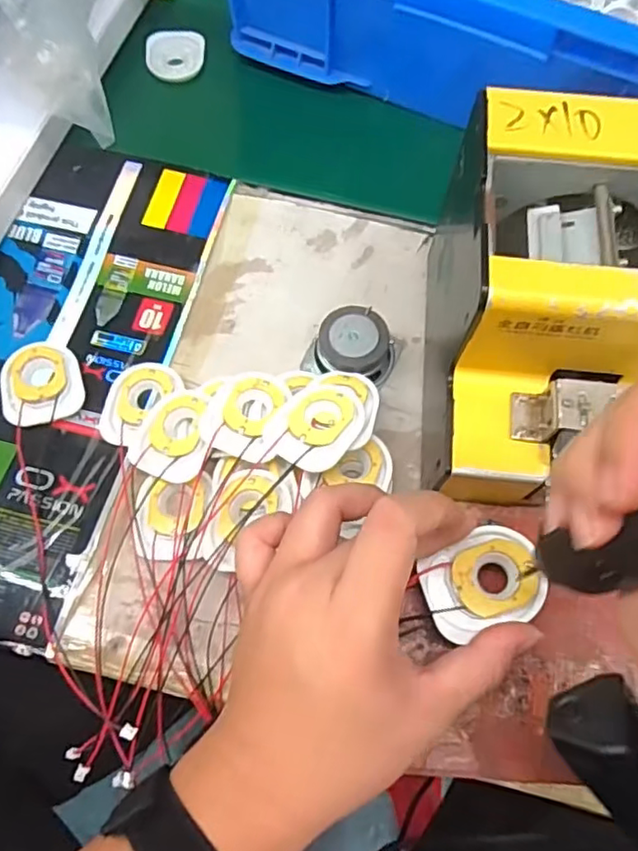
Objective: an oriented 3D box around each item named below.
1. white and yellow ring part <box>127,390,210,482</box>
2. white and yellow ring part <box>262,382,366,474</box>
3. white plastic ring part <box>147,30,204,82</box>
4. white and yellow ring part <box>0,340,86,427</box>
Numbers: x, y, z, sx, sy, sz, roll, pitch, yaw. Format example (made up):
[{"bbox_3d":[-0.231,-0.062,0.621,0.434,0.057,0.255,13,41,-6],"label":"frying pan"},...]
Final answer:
[{"bbox_3d":[-0.085,0.005,0.363,0.048,0.011,0.055,25,77,22],"label":"white and yellow ring part"},{"bbox_3d":[-0.002,-0.001,0.349,0.049,0.010,0.056,32,71,12],"label":"white and yellow ring part"},{"bbox_3d":[-0.124,-0.319,0.520,0.047,0.012,0.052,-2,68,-1],"label":"white plastic ring part"},{"bbox_3d":[-0.180,-0.029,0.388,0.047,0.010,0.057,-18,69,-7],"label":"white and yellow ring part"}]

